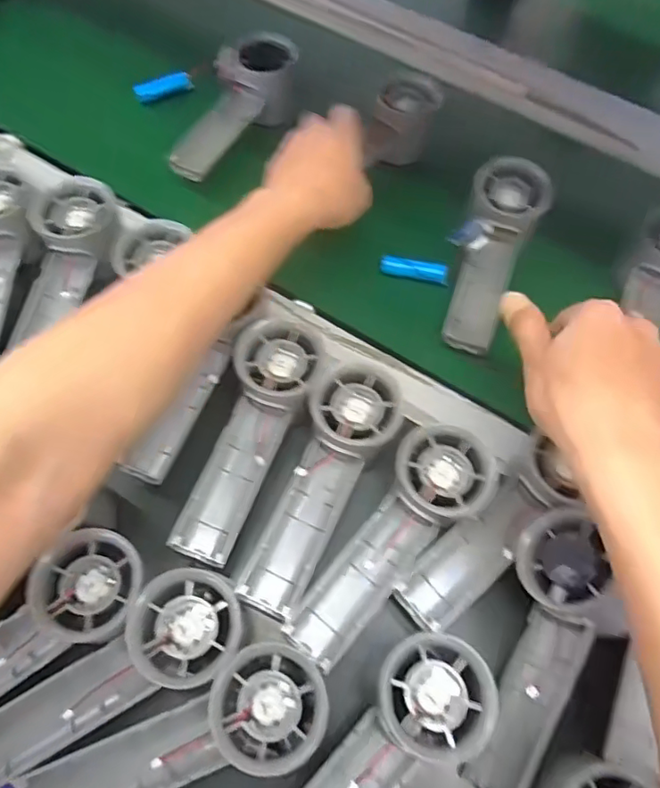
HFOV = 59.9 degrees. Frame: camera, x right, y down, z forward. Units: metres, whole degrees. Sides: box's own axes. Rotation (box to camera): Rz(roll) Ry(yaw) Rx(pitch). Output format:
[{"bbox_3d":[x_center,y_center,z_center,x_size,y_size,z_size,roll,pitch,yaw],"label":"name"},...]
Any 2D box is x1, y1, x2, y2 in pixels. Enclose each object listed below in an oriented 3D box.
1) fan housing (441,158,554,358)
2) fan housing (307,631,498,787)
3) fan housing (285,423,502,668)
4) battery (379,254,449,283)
[{"bbox_3d":[0.126,-0.107,0.448,0.056,0.030,0.154,18,87,6],"label":"fan housing"},{"bbox_3d":[0.020,0.191,0.282,0.055,0.022,0.156,40,70,15],"label":"fan housing"},{"bbox_3d":[0.037,0.085,0.336,0.054,0.031,0.156,38,69,14],"label":"fan housing"},{"bbox_3d":[0.069,-0.102,0.468,0.053,0.012,0.015,7,65,1],"label":"battery"}]

